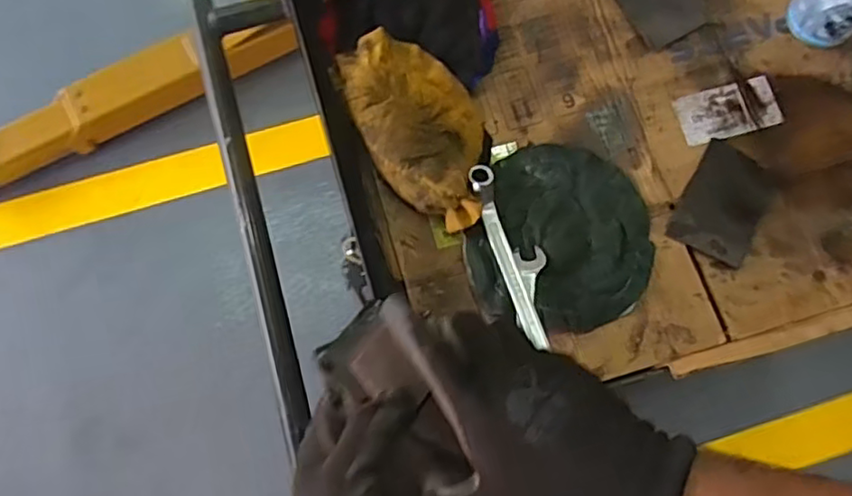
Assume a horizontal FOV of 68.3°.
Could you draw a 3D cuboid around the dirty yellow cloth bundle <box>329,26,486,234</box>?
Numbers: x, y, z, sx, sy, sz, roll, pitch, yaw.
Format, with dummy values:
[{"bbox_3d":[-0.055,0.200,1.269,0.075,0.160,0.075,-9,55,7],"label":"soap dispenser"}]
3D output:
[{"bbox_3d":[-0.001,-0.109,0.559,0.109,0.031,0.197,-24,77,-8],"label":"dirty yellow cloth bundle"}]

